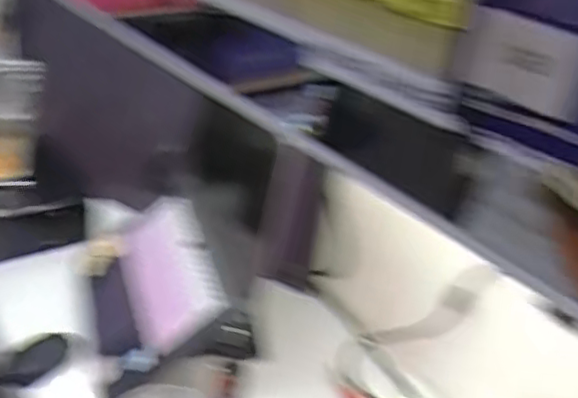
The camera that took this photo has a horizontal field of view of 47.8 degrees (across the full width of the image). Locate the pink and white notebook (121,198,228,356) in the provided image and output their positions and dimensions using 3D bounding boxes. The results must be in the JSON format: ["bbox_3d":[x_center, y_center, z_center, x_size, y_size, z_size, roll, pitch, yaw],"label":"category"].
[{"bbox_3d":[-0.172,0.091,0.913,0.024,0.131,0.264,44,10,-40],"label":"pink and white notebook"}]

